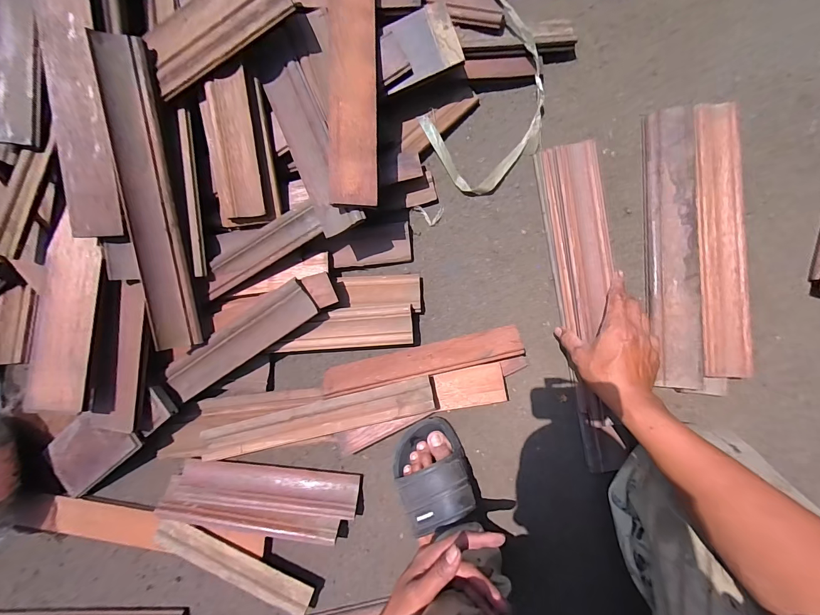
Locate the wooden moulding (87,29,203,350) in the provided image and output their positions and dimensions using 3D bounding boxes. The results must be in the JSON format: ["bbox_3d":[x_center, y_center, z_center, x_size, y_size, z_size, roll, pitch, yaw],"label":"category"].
[{"bbox_3d":[-0.356,-0.147,0.495,0.058,0.038,0.418,-4,101,5],"label":"wooden moulding"}]

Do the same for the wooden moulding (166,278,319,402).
[{"bbox_3d":[-0.263,0.054,0.546,0.264,0.014,0.059,-32,95,12],"label":"wooden moulding"}]

